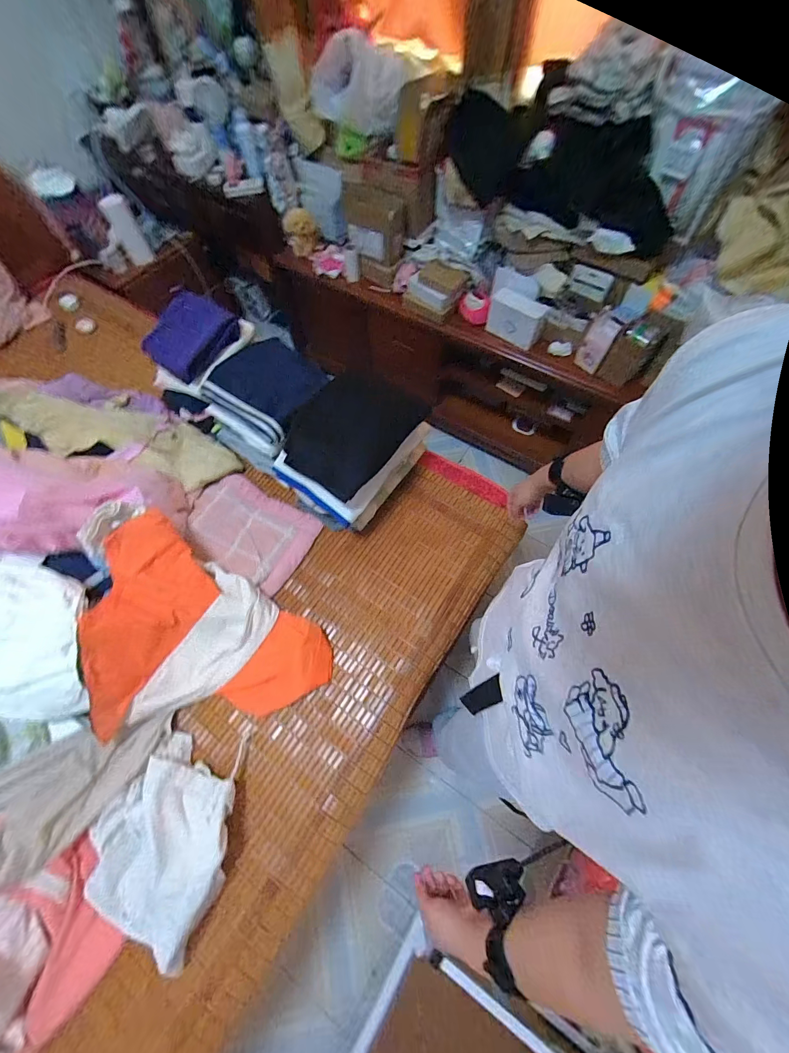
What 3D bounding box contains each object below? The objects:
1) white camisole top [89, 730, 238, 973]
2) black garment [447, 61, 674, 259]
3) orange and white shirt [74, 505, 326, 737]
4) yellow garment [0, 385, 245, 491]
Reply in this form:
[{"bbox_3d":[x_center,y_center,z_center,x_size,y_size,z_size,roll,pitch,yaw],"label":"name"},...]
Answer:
[{"bbox_3d":[-0.418,0.580,0.693,0.247,0.088,0.273,25,70,12],"label":"white camisole top"},{"bbox_3d":[0.448,-0.964,0.985,0.619,0.227,0.277,40,73,17],"label":"black garment"},{"bbox_3d":[-0.428,0.251,0.782,0.492,0.189,0.349,31,71,15],"label":"orange and white shirt"},{"bbox_3d":[-0.860,-0.285,1.062,0.862,0.109,0.212,15,68,8],"label":"yellow garment"}]

